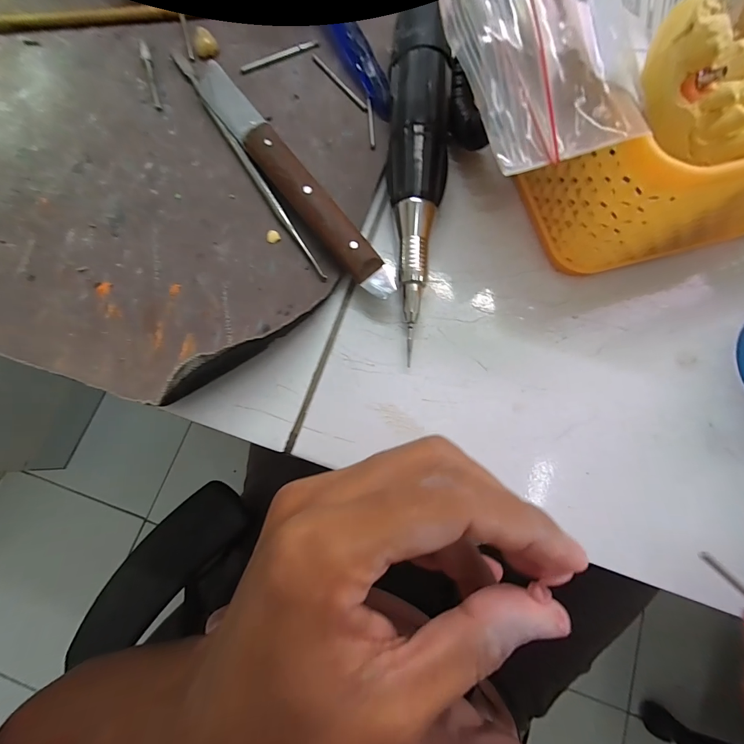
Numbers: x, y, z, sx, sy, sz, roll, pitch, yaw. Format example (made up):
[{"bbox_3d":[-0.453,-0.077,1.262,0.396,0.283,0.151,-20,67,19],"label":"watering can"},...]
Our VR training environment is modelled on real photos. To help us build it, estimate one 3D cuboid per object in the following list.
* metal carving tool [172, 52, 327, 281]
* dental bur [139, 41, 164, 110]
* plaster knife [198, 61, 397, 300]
[{"bbox_3d":[-0.061,-0.103,0.169,0.005,0.006,0.148,-32,79,-7],"label":"metal carving tool"},{"bbox_3d":[-0.114,-0.154,0.181,0.005,0.004,0.045,-16,80,-2],"label":"dental bur"},{"bbox_3d":[-0.039,-0.090,0.162,0.016,0.016,0.148,-36,80,-8],"label":"plaster knife"}]

